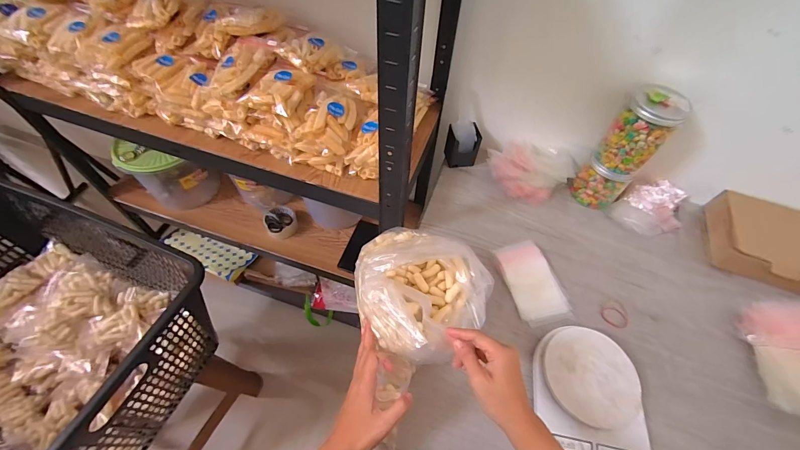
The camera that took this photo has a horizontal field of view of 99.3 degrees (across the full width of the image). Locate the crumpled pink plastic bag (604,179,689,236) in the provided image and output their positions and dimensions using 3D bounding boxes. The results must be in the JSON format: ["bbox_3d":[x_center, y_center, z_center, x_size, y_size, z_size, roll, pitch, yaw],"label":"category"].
[{"bbox_3d":[0.510,-0.035,0.685,0.146,0.052,0.094,-15,58,-13],"label":"crumpled pink plastic bag"}]

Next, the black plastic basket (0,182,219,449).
[{"bbox_3d":[-0.667,0.200,0.614,0.584,0.280,0.430,19,57,10],"label":"black plastic basket"}]

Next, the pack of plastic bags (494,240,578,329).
[{"bbox_3d":[0.235,0.098,0.598,0.093,0.020,0.151,-15,58,-13],"label":"pack of plastic bags"}]

